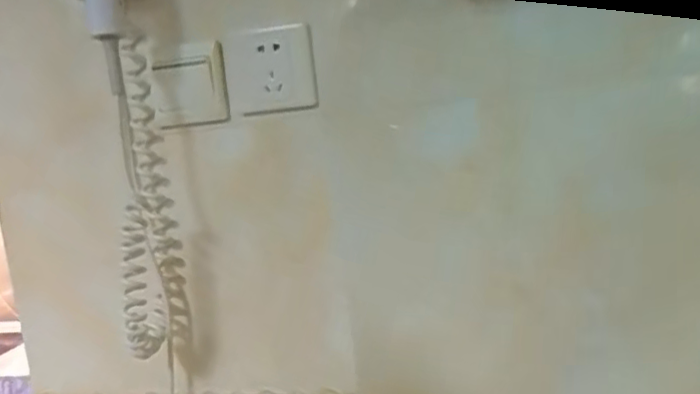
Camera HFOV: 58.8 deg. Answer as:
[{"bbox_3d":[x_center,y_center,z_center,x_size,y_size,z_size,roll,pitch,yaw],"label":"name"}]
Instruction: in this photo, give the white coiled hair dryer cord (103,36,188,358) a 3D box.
[{"bbox_3d":[-0.222,0.003,0.659,0.056,0.330,0.111,-9,8,-10],"label":"white coiled hair dryer cord"}]

